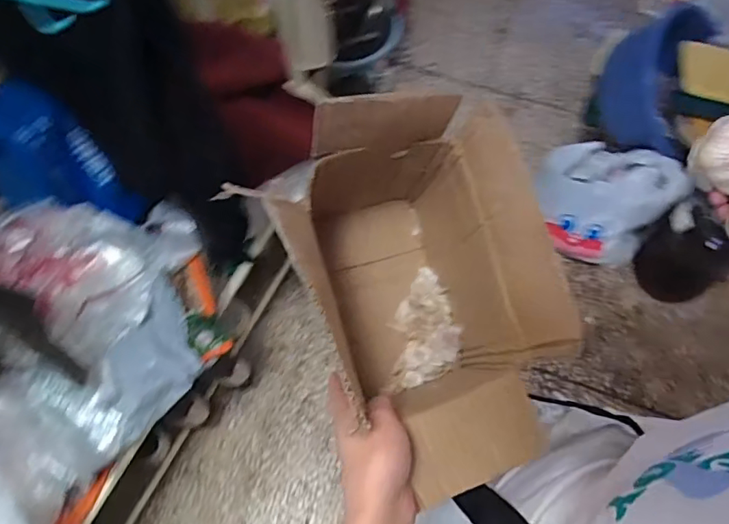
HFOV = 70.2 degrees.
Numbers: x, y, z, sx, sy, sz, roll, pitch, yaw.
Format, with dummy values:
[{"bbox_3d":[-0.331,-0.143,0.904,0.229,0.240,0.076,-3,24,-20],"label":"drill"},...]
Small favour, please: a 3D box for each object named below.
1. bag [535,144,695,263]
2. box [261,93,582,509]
[{"bbox_3d":[0.649,-0.164,1.437,0.360,0.233,0.222,10,64,4],"label":"bag"},{"bbox_3d":[0.038,0.028,0.439,0.173,0.238,0.301,-16,65,-9],"label":"box"}]

